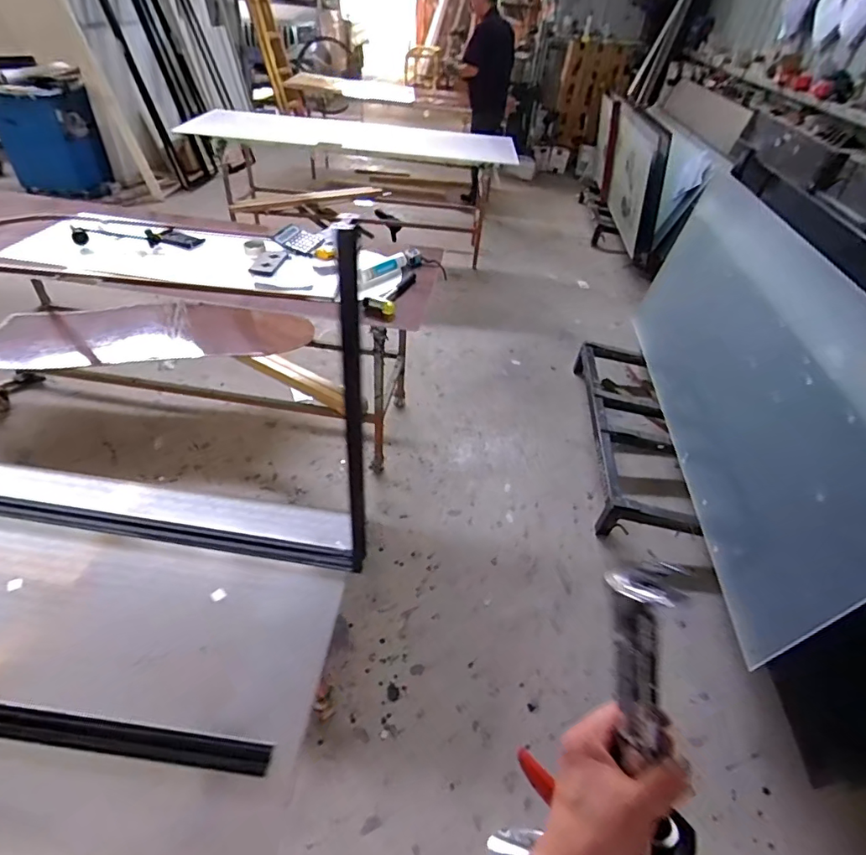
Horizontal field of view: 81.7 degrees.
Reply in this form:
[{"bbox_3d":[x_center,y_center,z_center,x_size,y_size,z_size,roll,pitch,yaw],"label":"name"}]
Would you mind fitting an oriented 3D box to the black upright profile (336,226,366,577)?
[{"bbox_3d":[-0.103,0.016,0.664,0.027,0.558,0.030,-4,42,-12],"label":"black upright profile"}]

